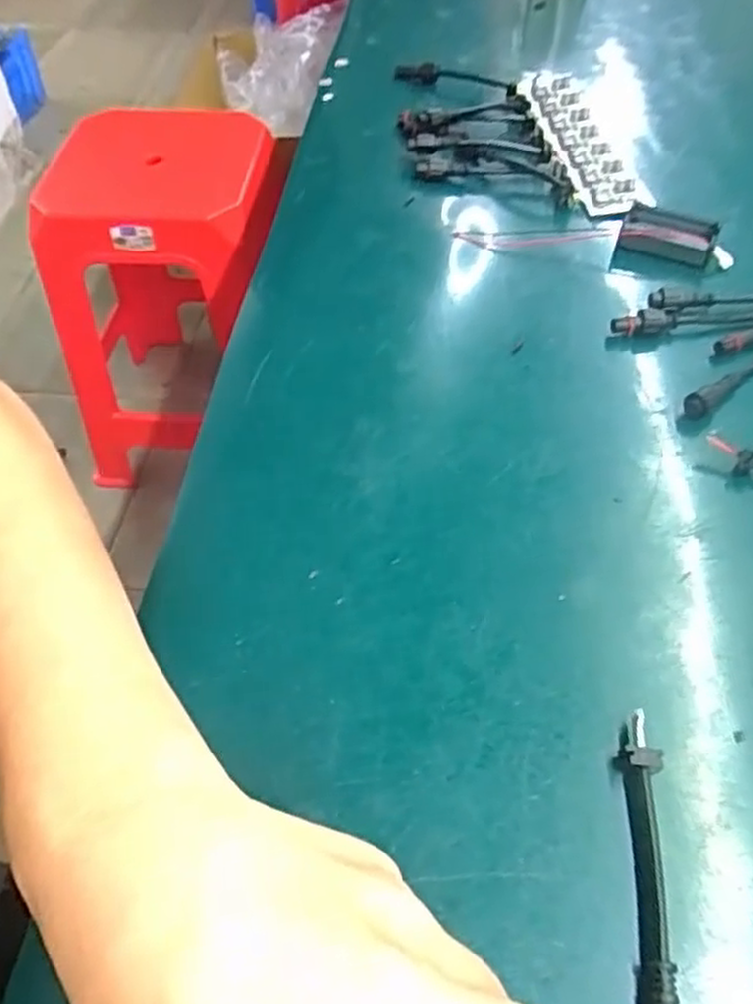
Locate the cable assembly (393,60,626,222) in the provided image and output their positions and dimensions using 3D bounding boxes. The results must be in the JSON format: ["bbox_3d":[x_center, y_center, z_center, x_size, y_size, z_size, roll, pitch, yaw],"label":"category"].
[{"bbox_3d":[0.086,-0.258,0.519,0.134,0.019,0.192,-2,52,-1],"label":"cable assembly"}]

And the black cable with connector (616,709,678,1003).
[{"bbox_3d":[0.084,0.119,0.234,0.013,0.011,0.106,6,53,4],"label":"black cable with connector"}]

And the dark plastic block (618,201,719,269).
[{"bbox_3d":[0.167,-0.153,0.436,0.051,0.017,0.030,20,55,15],"label":"dark plastic block"}]

